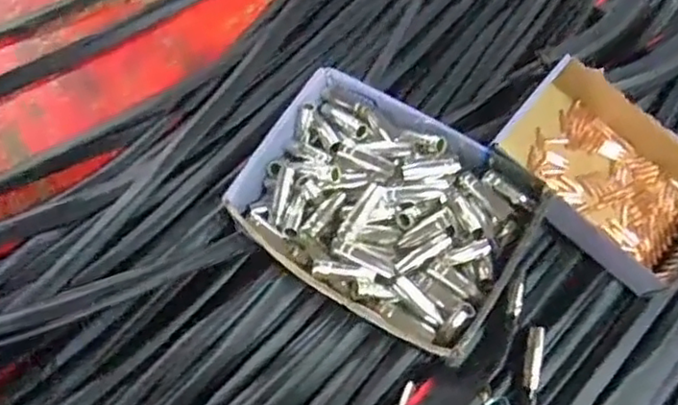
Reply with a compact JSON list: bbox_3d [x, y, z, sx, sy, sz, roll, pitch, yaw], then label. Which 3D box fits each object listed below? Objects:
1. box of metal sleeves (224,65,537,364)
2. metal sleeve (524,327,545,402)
[{"bbox_3d":[0.036,0.004,0.592,0.260,0.043,0.188,35,73,13],"label":"box of metal sleeves"},{"bbox_3d":[0.168,0.137,0.559,0.014,0.010,0.060,11,70,5],"label":"metal sleeve"}]

